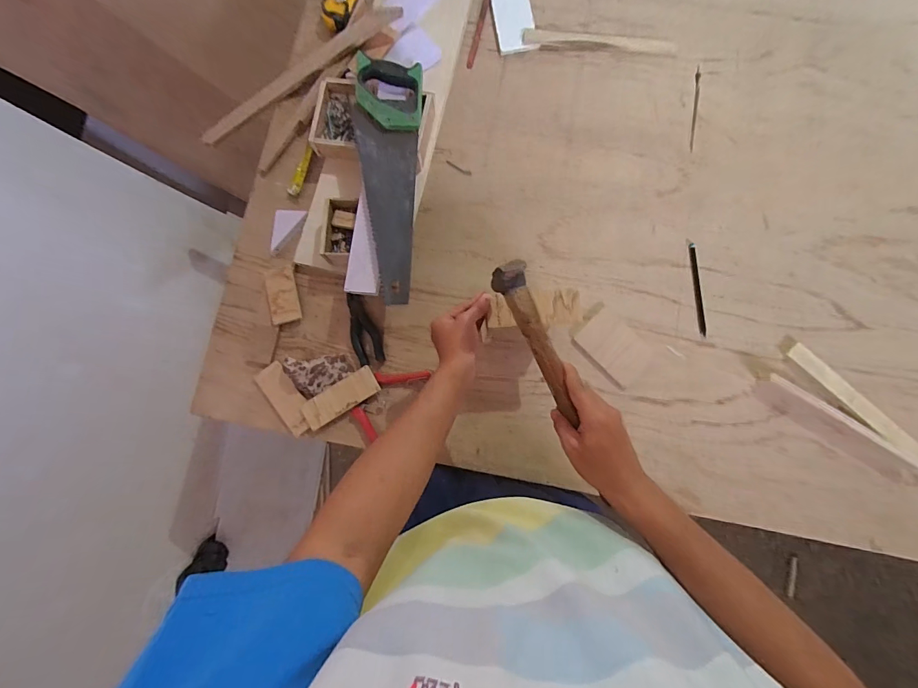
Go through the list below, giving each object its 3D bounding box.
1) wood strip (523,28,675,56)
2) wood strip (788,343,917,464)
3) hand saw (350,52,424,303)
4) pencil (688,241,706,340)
[{"bbox_3d":[0.272,-0.588,0.752,0.290,0.010,0.034,8,81,3],"label":"wood strip"},{"bbox_3d":[0.644,0.095,0.626,0.035,0.010,0.242,-43,82,-5],"label":"wood strip"},{"bbox_3d":[-0.122,-0.267,0.623,0.107,0.023,0.409,1,81,2],"label":"hand saw"},{"bbox_3d":[0.411,-0.094,0.667,0.013,0.005,0.163,-3,81,2],"label":"pencil"}]

